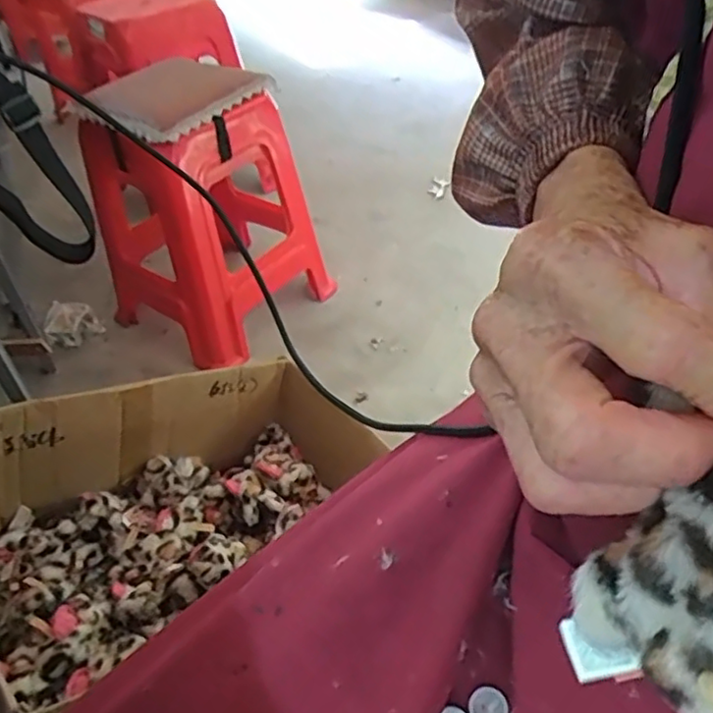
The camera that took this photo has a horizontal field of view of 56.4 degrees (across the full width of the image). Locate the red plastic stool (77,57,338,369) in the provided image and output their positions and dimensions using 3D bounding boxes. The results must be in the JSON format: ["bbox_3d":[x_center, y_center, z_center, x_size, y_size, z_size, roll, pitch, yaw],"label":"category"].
[{"bbox_3d":[-0.336,-0.301,1.410,0.410,0.498,0.384,29,53,33],"label":"red plastic stool"}]

